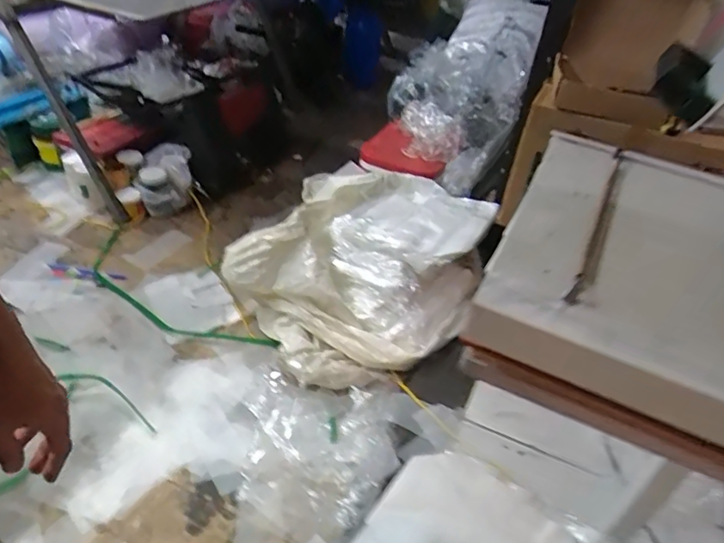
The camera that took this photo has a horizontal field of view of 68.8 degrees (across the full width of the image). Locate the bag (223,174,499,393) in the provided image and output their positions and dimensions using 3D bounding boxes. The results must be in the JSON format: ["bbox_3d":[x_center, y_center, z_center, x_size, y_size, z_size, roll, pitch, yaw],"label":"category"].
[{"bbox_3d":[-0.014,-0.041,1.718,0.752,0.303,0.852,18,39,15],"label":"bag"}]

